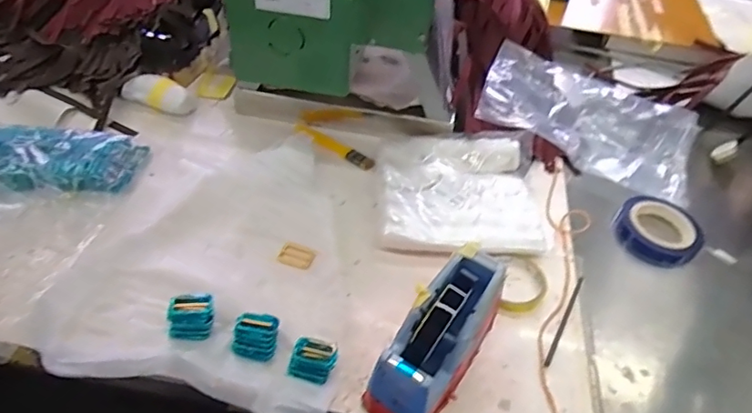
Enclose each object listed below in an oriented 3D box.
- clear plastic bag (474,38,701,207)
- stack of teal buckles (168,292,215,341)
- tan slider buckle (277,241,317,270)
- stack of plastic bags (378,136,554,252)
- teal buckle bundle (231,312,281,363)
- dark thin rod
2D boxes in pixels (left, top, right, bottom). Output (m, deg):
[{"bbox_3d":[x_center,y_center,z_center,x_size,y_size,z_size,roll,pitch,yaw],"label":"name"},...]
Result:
[{"bbox_3d":[0.376,-0.156,0.954,0.376,0.066,0.272,17,46,10],"label":"clear plastic bag"},{"bbox_3d":[-0.211,0.124,0.616,0.051,0.042,0.039,0,46,-6],"label":"stack of teal buckles"},{"bbox_3d":[-0.106,0.067,0.727,0.045,0.004,0.033,22,61,1],"label":"tan slider buckle"},{"bbox_3d":[0.123,-0.025,0.807,0.233,0.033,0.230,2,46,-4],"label":"stack of plastic bags"},{"bbox_3d":[-0.135,0.146,0.606,0.046,0.024,0.047,8,46,1],"label":"teal buckle bundle"},{"bbox_3d":[0.240,0.141,0.681,0.008,0.010,0.153,26,49,18],"label":"dark thin rod"}]

